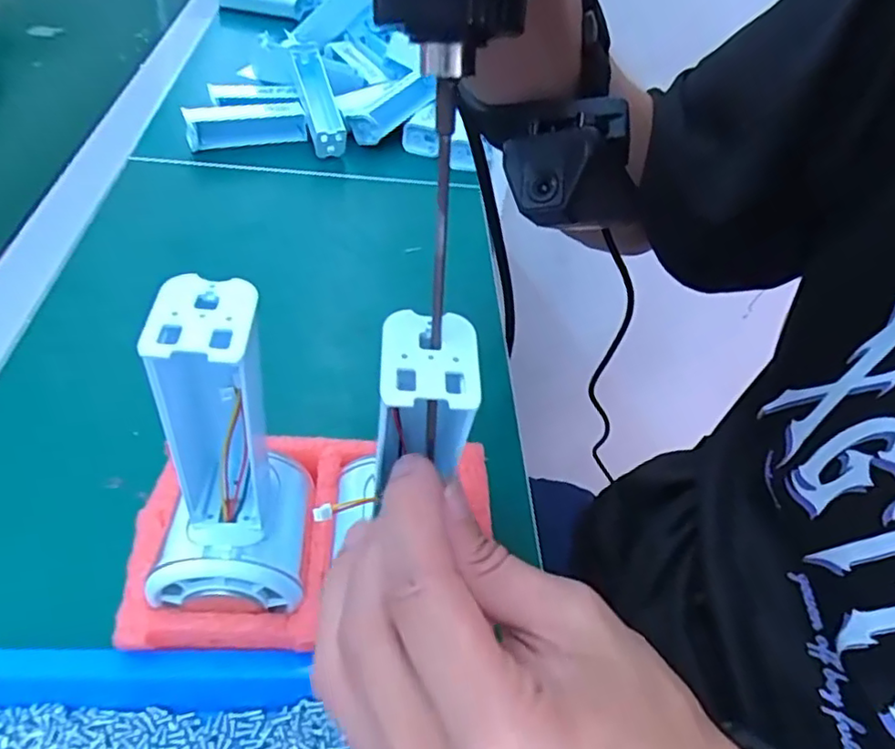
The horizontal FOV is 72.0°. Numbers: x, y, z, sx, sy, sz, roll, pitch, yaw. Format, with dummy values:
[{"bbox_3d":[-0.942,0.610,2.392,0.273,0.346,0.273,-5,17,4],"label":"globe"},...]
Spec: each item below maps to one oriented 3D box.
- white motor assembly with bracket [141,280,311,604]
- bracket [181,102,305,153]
[{"bbox_3d":[-0.080,0.024,0.205,0.054,0.120,0.054,2,47,-7],"label":"white motor assembly with bracket"},{"bbox_3d":[-0.175,-0.219,0.538,0.100,0.035,0.020,-19,53,-24],"label":"bracket"}]

